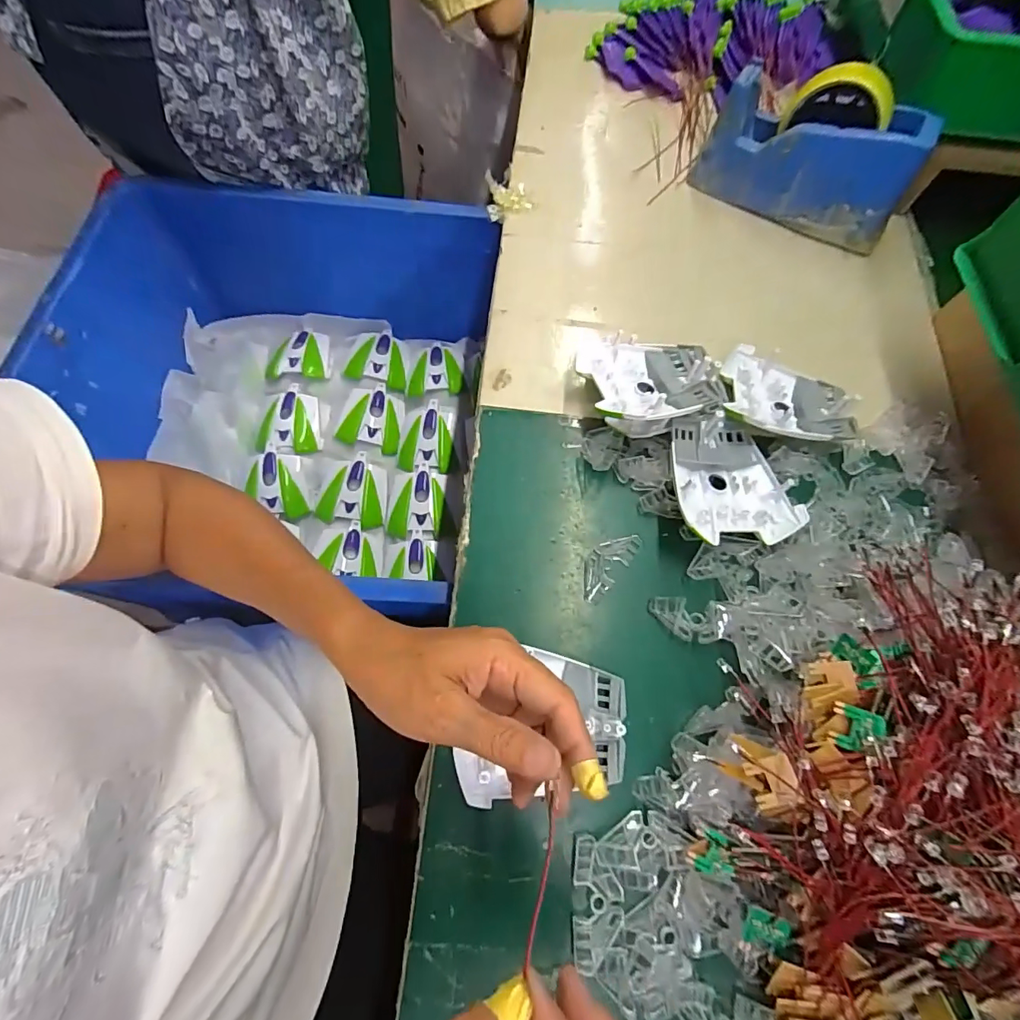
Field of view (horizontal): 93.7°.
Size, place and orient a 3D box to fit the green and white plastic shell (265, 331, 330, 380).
[{"bbox_3d":[-0.320,-0.237,0.725,0.084,0.025,0.083,-3,69,-2],"label":"green and white plastic shell"}]

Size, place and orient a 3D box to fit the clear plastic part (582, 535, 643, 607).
[{"bbox_3d":[0.077,0.042,0.379,0.028,0.004,0.067,41,75,14],"label":"clear plastic part"}]

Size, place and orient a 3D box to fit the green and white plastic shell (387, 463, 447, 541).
[{"bbox_3d":[-0.130,-0.014,0.658,0.077,0.029,0.104,4,69,0],"label":"green and white plastic shell"}]

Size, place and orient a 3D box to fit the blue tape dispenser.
[{"bbox_3d":[0.297,-0.355,0.470,0.196,0.101,0.068,31,73,12],"label":"blue tape dispenser"}]

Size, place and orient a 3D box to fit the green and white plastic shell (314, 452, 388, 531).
[{"bbox_3d":[-0.222,-0.027,0.667,0.093,0.029,0.100,3,69,0],"label":"green and white plastic shell"}]

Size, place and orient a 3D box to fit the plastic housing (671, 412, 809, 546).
[{"bbox_3d":[0.177,-0.025,0.385,0.096,0.031,0.105,1,69,1],"label":"plastic housing"}]

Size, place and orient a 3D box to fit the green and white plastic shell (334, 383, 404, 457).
[{"bbox_3d":[-0.202,-0.138,0.709,0.087,0.041,0.104,9,69,2],"label":"green and white plastic shell"}]

